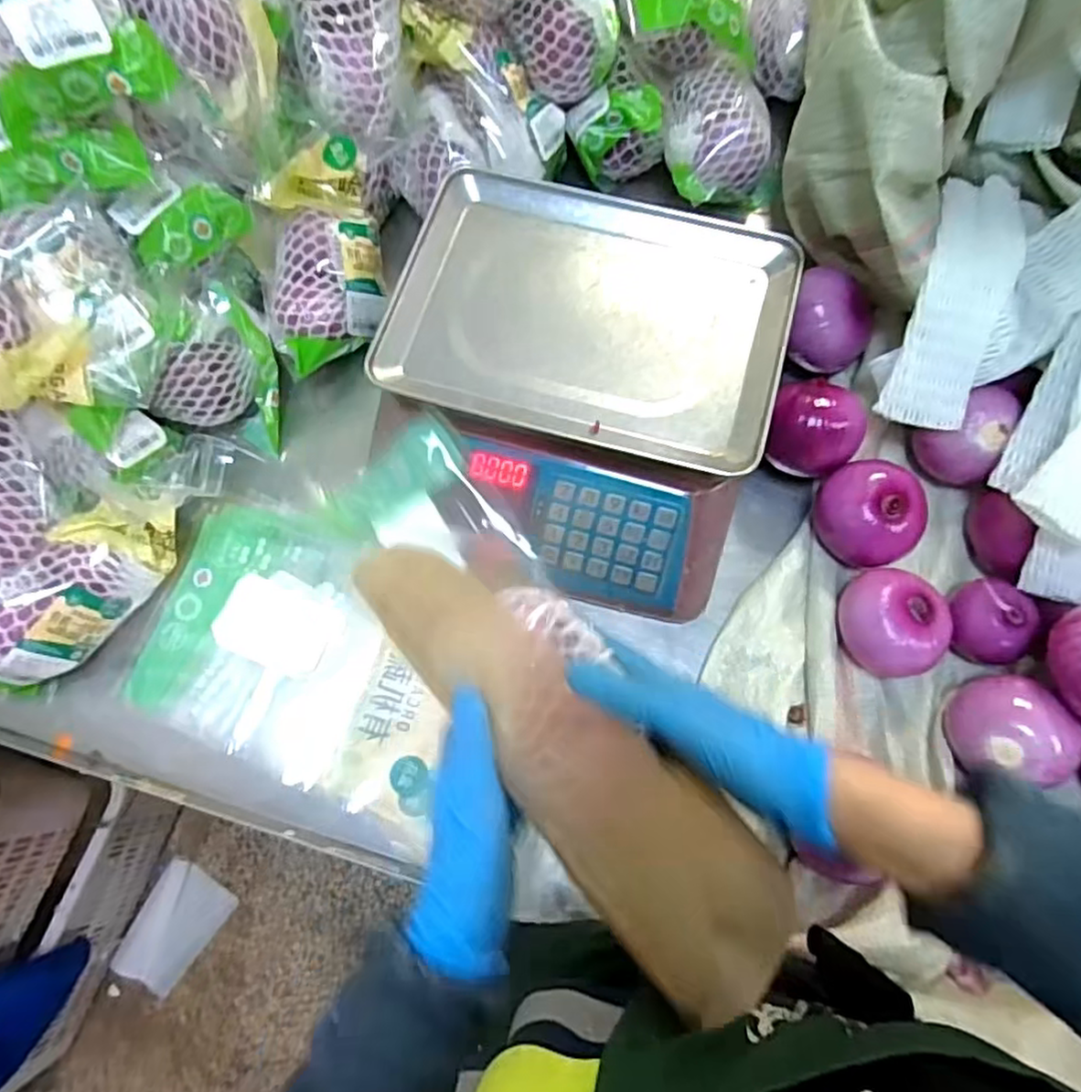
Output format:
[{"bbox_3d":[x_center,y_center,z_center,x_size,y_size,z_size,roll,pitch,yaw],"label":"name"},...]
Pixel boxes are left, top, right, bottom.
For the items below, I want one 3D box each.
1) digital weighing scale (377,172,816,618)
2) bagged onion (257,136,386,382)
[{"bbox_3d":[0.029,-0.143,0.592,0.333,0.087,0.341,15,74,8],"label":"digital weighing scale"},{"bbox_3d":[-0.207,-0.270,0.641,0.105,0.094,0.213,5,92,2],"label":"bagged onion"}]

